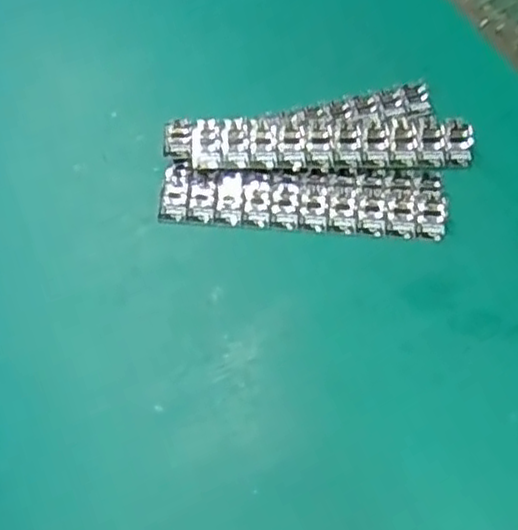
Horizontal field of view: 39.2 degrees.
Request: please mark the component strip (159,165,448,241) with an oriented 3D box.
[{"bbox_3d":[0.016,-0.025,0.281,0.108,0.006,0.028,2,54,6],"label":"component strip"}]

